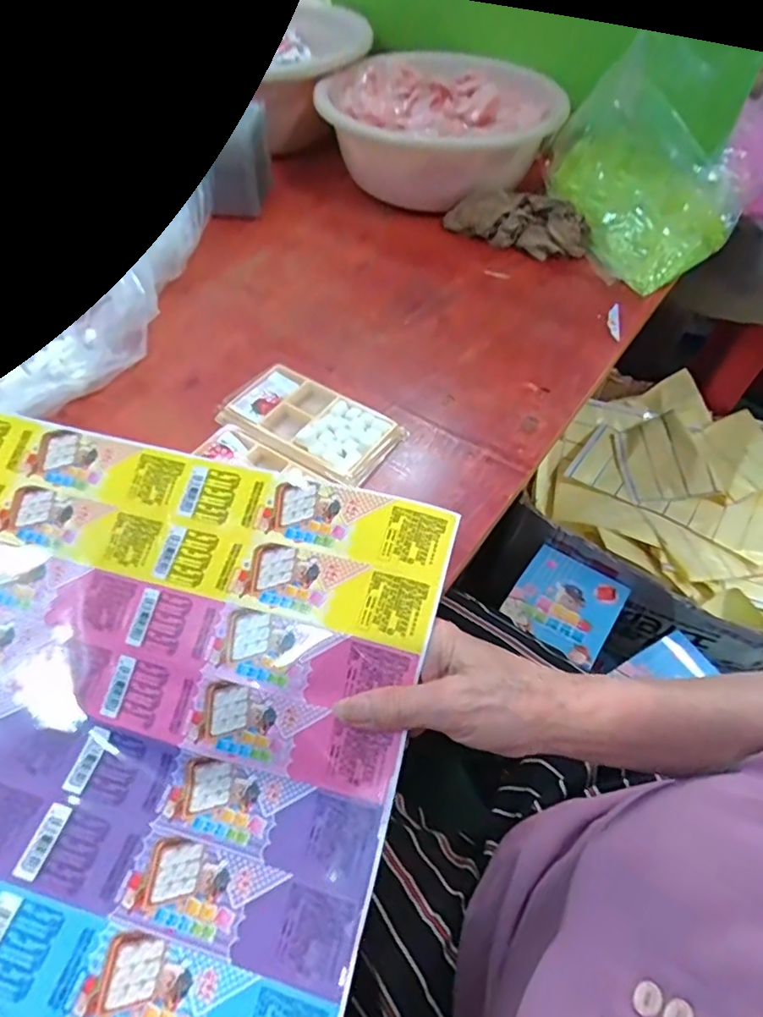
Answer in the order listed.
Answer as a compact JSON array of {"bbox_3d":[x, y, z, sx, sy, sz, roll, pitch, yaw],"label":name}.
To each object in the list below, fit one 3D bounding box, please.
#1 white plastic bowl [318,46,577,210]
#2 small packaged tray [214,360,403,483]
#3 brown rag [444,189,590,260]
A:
[{"bbox_3d":[0.050,-0.440,0.675,0.225,0.107,0.212,1,53,-1],"label":"white plastic bowl"},{"bbox_3d":[-0.057,-0.069,0.460,0.133,0.014,0.078,28,57,18],"label":"small packaged tray"},{"bbox_3d":[0.147,-0.310,0.616,0.150,0.049,0.042,26,57,17],"label":"brown rag"}]

